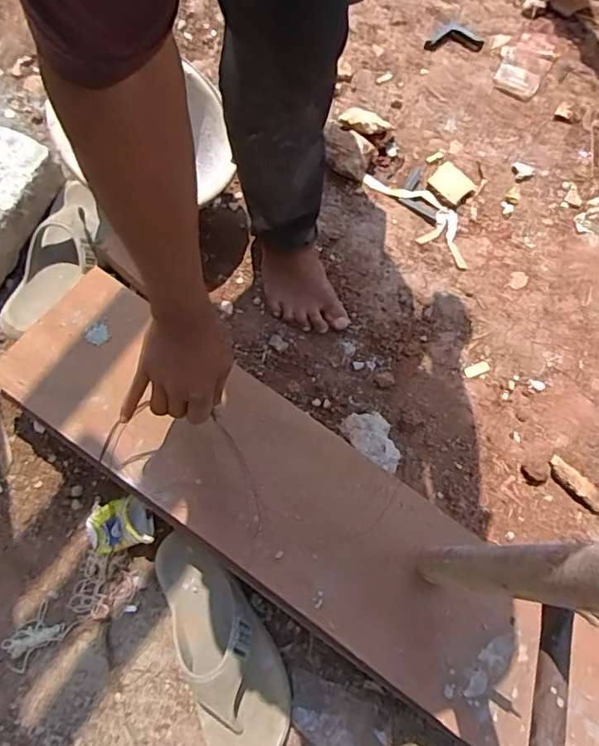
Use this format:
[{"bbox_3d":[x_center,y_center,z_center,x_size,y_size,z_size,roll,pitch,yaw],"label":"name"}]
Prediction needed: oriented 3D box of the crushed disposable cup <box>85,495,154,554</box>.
[{"bbox_3d":[-0.252,0.207,0.747,0.083,0.066,0.069,-13,74,-6],"label":"crushed disposable cup"}]

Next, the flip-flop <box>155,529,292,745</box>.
[{"bbox_3d":[-0.096,0.349,0.692,0.116,0.079,0.294,-18,75,-7],"label":"flip-flop"}]

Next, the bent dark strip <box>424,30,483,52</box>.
[{"bbox_3d":[0.303,-0.657,1.071,0.111,0.007,0.056,4,73,-1],"label":"bent dark strip"}]

